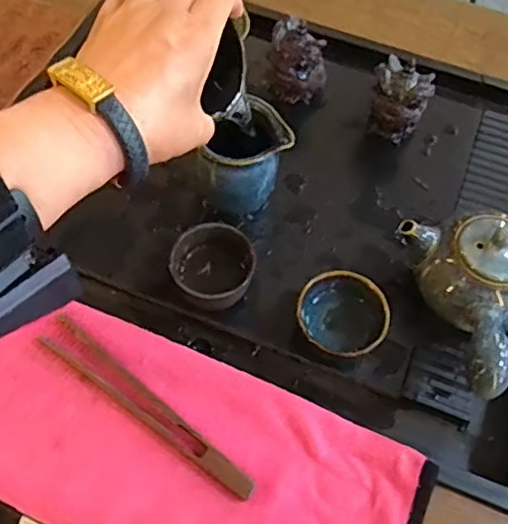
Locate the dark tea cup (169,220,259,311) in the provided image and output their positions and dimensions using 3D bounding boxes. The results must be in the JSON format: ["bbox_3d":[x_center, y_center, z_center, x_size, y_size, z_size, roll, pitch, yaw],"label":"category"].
[{"bbox_3d":[-0.029,0.004,0.454,0.056,0.049,0.058,1,60,-3],"label":"dark tea cup"}]

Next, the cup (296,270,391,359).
[{"bbox_3d":[0.062,0.039,0.432,0.061,0.050,0.060,1,60,-3],"label":"cup"}]

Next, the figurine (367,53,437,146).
[{"bbox_3d":[0.123,-0.135,0.526,0.047,0.074,0.034,38,65,17],"label":"figurine"}]

